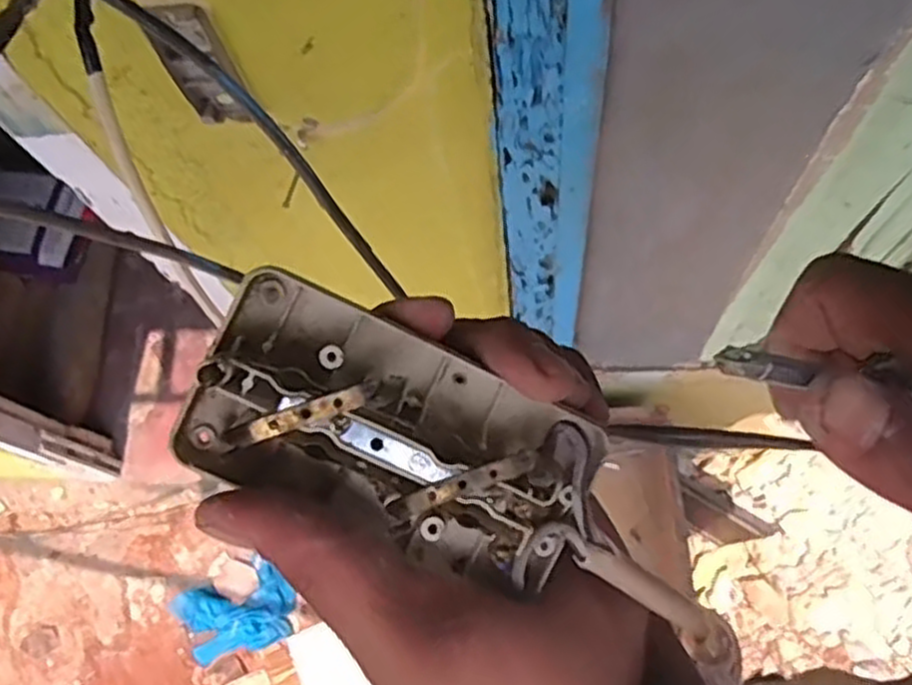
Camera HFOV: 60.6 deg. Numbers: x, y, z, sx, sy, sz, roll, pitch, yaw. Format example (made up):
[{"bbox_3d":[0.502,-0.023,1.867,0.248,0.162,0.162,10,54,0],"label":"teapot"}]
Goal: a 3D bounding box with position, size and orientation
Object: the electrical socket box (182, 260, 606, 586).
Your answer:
[{"bbox_3d":[-0.015,0.025,0.208,0.104,0.031,0.051,25,69,-6],"label":"electrical socket box"}]

